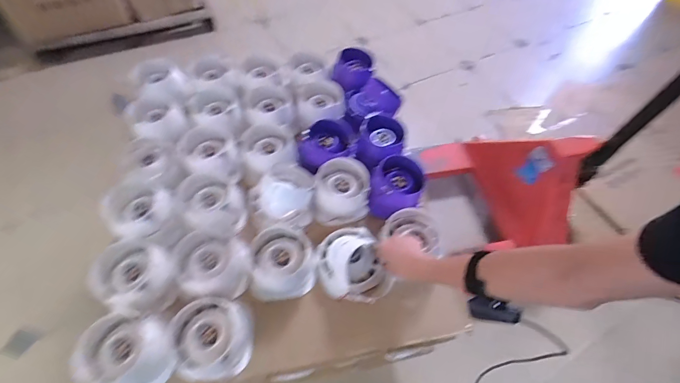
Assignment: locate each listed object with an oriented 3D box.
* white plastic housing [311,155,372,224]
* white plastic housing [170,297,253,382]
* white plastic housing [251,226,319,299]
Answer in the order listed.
[{"bbox_3d":[0.005,-0.002,0.792,0.130,0.093,0.126,2,56,-3],"label":"white plastic housing"},{"bbox_3d":[-0.237,0.268,0.613,0.137,0.074,0.131,2,56,-3],"label":"white plastic housing"},{"bbox_3d":[-0.122,0.148,0.711,0.137,0.079,0.136,2,56,-3],"label":"white plastic housing"}]

